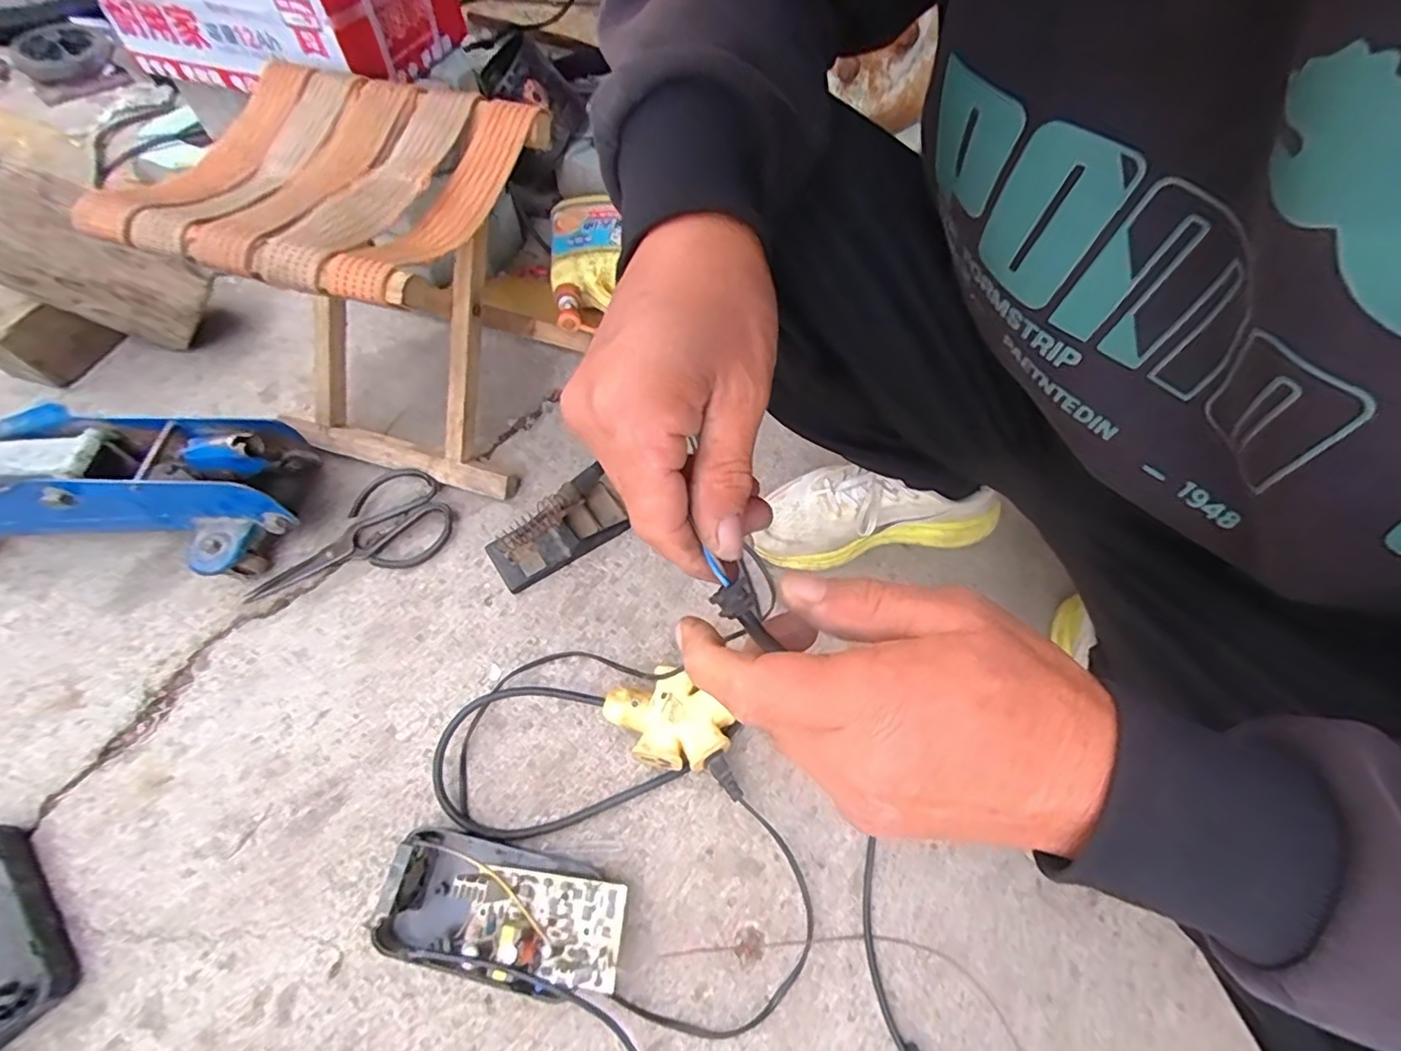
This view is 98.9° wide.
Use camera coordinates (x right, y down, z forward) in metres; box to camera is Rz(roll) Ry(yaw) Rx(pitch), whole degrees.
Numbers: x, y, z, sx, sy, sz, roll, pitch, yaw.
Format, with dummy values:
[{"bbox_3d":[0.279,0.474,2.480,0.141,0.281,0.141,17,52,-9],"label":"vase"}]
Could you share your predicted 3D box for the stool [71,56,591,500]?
[{"bbox_3d":[-0.317,-0.247,0.639,0.305,0.290,0.300,13,62,8],"label":"stool"}]

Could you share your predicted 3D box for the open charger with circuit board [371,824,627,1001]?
[{"bbox_3d":[-0.154,0.306,0.475,0.192,0.055,0.091,11,62,7],"label":"open charger with circuit board"}]

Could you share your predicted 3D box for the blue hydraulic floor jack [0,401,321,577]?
[{"bbox_3d":[-0.599,-0.040,0.604,0.360,0.163,0.142,3,59,0],"label":"blue hydraulic floor jack"}]

